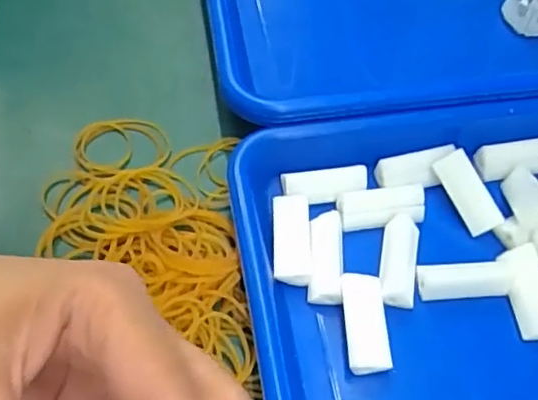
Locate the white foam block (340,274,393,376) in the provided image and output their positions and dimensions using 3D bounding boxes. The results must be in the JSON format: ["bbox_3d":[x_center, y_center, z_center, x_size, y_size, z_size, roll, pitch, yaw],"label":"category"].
[{"bbox_3d":[0.045,0.060,0.288,0.021,0.016,0.045,1,58,-4],"label":"white foam block"}]

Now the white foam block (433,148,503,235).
[{"bbox_3d":[0.108,-0.004,0.330,0.019,0.012,0.045,-30,79,15],"label":"white foam block"}]

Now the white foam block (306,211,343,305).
[{"bbox_3d":[0.028,0.028,0.304,0.016,0.009,0.046,4,57,-2],"label":"white foam block"}]

